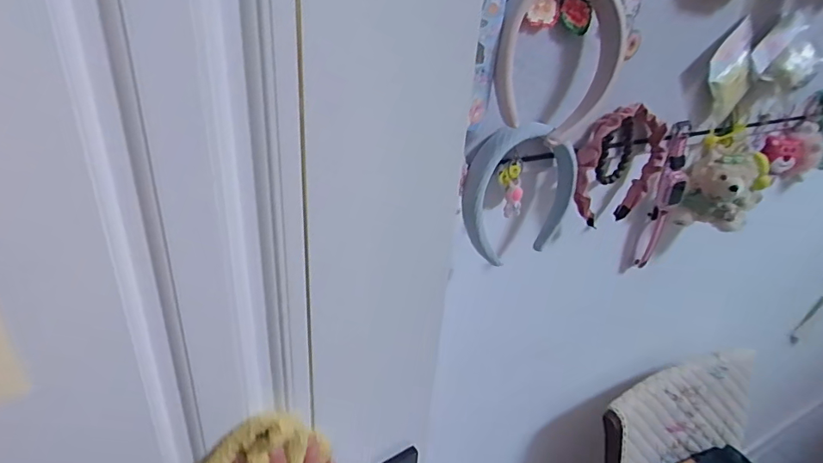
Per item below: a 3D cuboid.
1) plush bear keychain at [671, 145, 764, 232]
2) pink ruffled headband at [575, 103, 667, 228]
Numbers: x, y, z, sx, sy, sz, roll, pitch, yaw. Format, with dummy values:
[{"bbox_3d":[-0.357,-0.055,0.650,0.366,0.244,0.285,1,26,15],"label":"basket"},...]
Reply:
[{"bbox_3d":[0.446,-0.061,0.705,0.085,0.114,0.069,28,36,36],"label":"plush bear keychain"},{"bbox_3d":[0.255,-0.078,0.611,0.137,0.149,0.030,-10,32,-26],"label":"pink ruffled headband"}]

